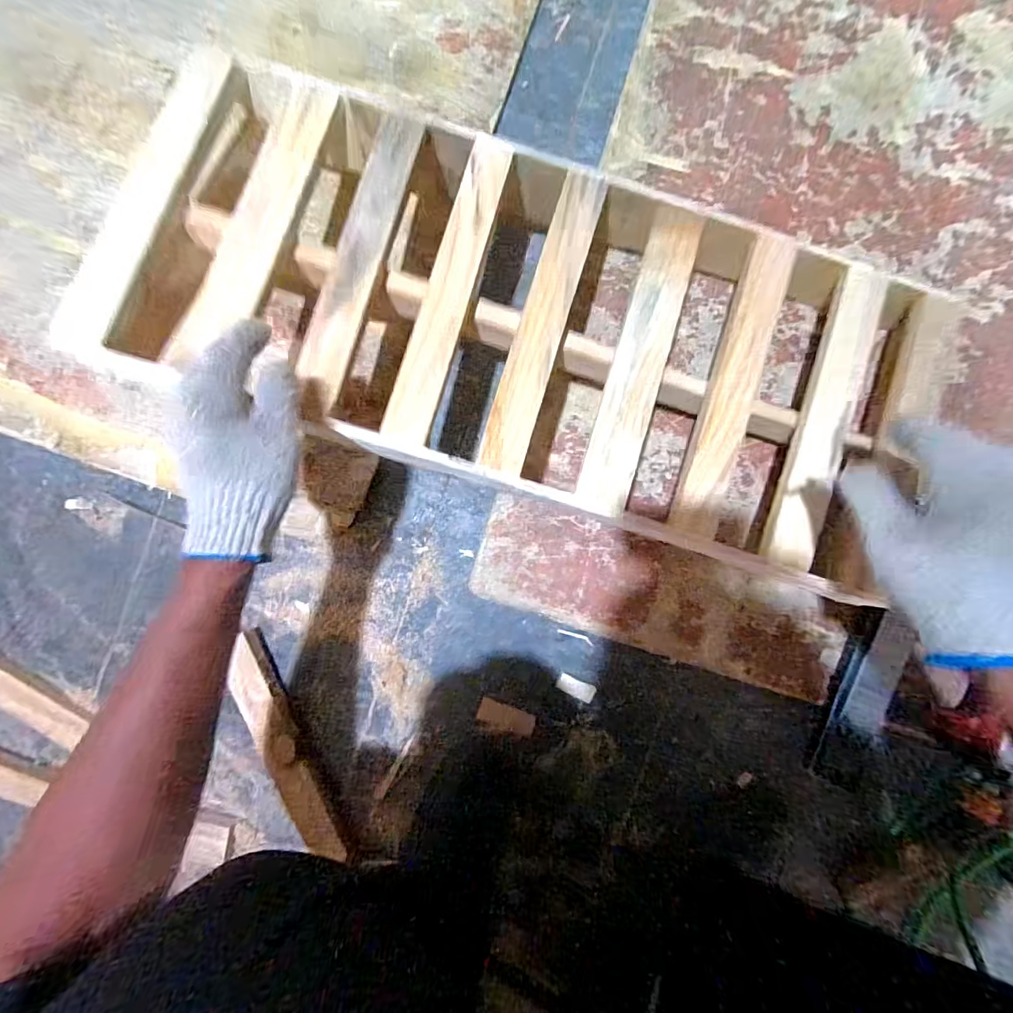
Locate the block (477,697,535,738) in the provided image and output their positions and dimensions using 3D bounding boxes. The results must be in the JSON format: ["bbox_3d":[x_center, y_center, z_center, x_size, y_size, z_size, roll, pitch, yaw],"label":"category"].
[{"bbox_3d":[0.000,0.229,0.505,0.061,0.007,0.025,21,88,2],"label":"block"}]

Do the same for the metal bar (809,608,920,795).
[{"bbox_3d":[0.348,0.188,0.459,0.046,0.035,0.170,15,88,2],"label":"metal bar"}]

